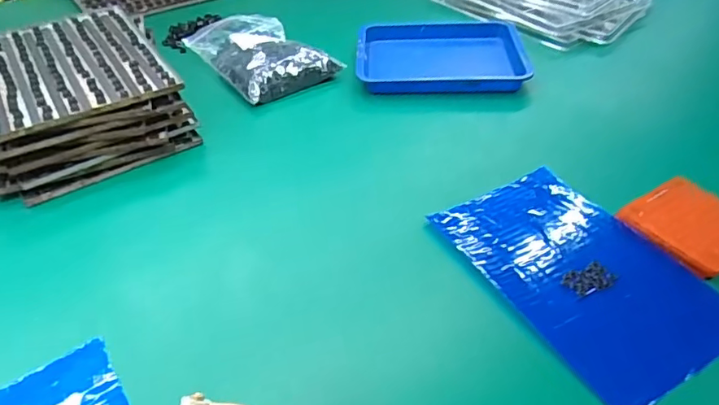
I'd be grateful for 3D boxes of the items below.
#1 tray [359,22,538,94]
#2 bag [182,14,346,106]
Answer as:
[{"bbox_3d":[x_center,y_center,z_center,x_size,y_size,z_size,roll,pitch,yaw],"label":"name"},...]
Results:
[{"bbox_3d":[0.104,-0.200,0.704,0.208,0.033,0.161,-1,41,0],"label":"tray"},{"bbox_3d":[-0.136,-0.206,0.718,0.131,0.042,0.205,-26,47,-26],"label":"bag"}]

